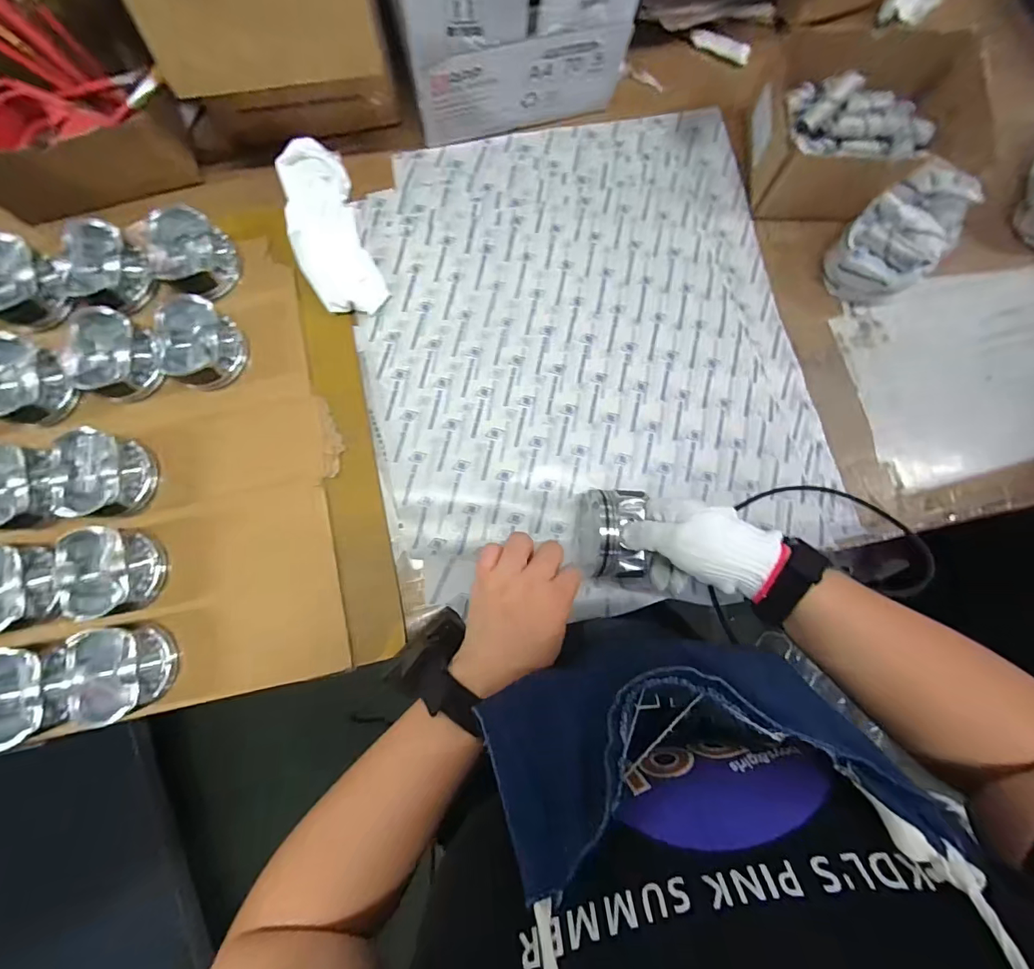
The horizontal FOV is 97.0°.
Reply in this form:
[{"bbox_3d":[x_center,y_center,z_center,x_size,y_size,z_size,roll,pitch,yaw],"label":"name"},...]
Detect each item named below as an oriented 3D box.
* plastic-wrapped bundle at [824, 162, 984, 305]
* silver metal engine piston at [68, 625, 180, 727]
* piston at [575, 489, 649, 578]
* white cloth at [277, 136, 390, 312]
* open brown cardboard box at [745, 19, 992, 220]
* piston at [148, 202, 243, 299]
[{"bbox_3d":[0.407,-0.263,0.491,0.127,0.083,0.091,-41,85,-7],"label":"plastic-wrapped bundle"},{"bbox_3d":[-0.364,0.171,0.422,0.075,0.046,0.080,-7,82,-3],"label":"silver metal engine piston"},{"bbox_3d":[0.089,0.046,0.433,0.053,0.081,0.078,2,82,-1],"label":"piston"},{"bbox_3d":[-0.205,-0.277,0.494,0.076,0.037,0.198,-19,83,-4],"label":"white cloth"},{"bbox_3d":[0.370,-0.393,0.502,0.209,0.090,0.168,0,82,-2],"label":"open brown cardboard box"},{"bbox_3d":[-0.341,-0.240,0.481,0.078,0.047,0.079,0,82,-2],"label":"piston"}]

